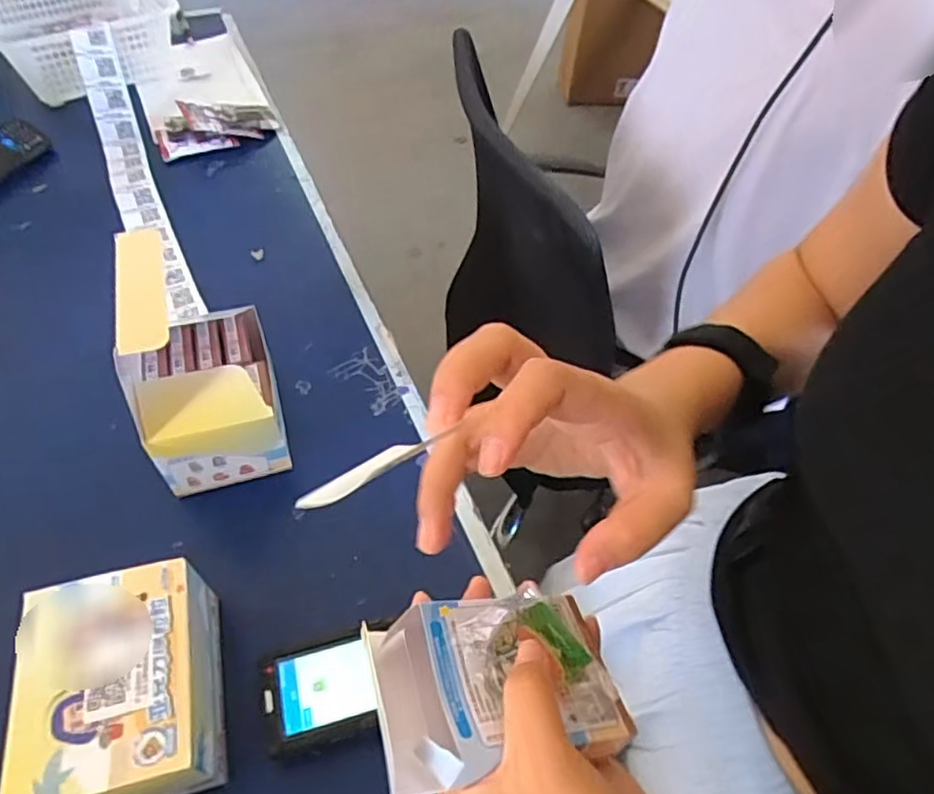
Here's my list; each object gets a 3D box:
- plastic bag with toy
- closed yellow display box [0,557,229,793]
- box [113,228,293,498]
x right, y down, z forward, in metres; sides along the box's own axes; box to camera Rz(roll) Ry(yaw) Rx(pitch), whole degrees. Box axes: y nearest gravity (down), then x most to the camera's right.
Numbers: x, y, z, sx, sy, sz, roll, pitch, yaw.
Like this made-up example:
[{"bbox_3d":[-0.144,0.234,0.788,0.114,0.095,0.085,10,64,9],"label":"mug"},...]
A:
[{"bbox_3d":[0.025,0.110,0.261,0.060,0.012,0.058,0,46,-26],"label":"plastic bag with toy"},{"bbox_3d":[-0.229,0.201,0.428,0.111,0.089,0.145,-10,54,-12],"label":"closed yellow display box"},{"bbox_3d":[-0.222,-0.027,0.535,0.101,0.193,0.124,-12,55,-13],"label":"box"}]

